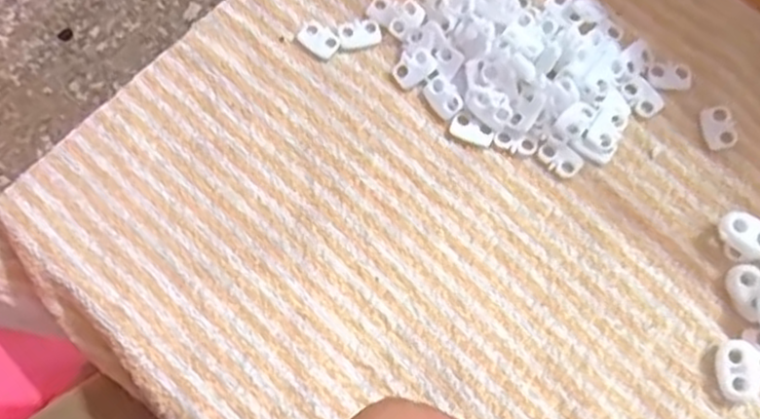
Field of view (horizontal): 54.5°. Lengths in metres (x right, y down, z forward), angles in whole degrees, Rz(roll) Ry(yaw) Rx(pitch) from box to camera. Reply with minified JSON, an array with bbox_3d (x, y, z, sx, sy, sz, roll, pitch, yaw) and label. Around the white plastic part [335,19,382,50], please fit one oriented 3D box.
[{"bbox_3d":[-0.009,-0.078,0.325,0.019,0.004,0.012,-13,74,-3],"label":"white plastic part"}]

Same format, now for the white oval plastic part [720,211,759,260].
[{"bbox_3d":[0.144,0.010,0.289,0.022,0.005,0.014,35,94,9],"label":"white oval plastic part"}]

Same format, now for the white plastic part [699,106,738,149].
[{"bbox_3d":[0.140,-0.034,0.307,0.013,0.004,0.018,-5,73,0],"label":"white plastic part"}]

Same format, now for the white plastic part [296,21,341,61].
[{"bbox_3d":[-0.027,-0.075,0.325,0.019,0.004,0.012,37,78,11],"label":"white plastic part"}]

